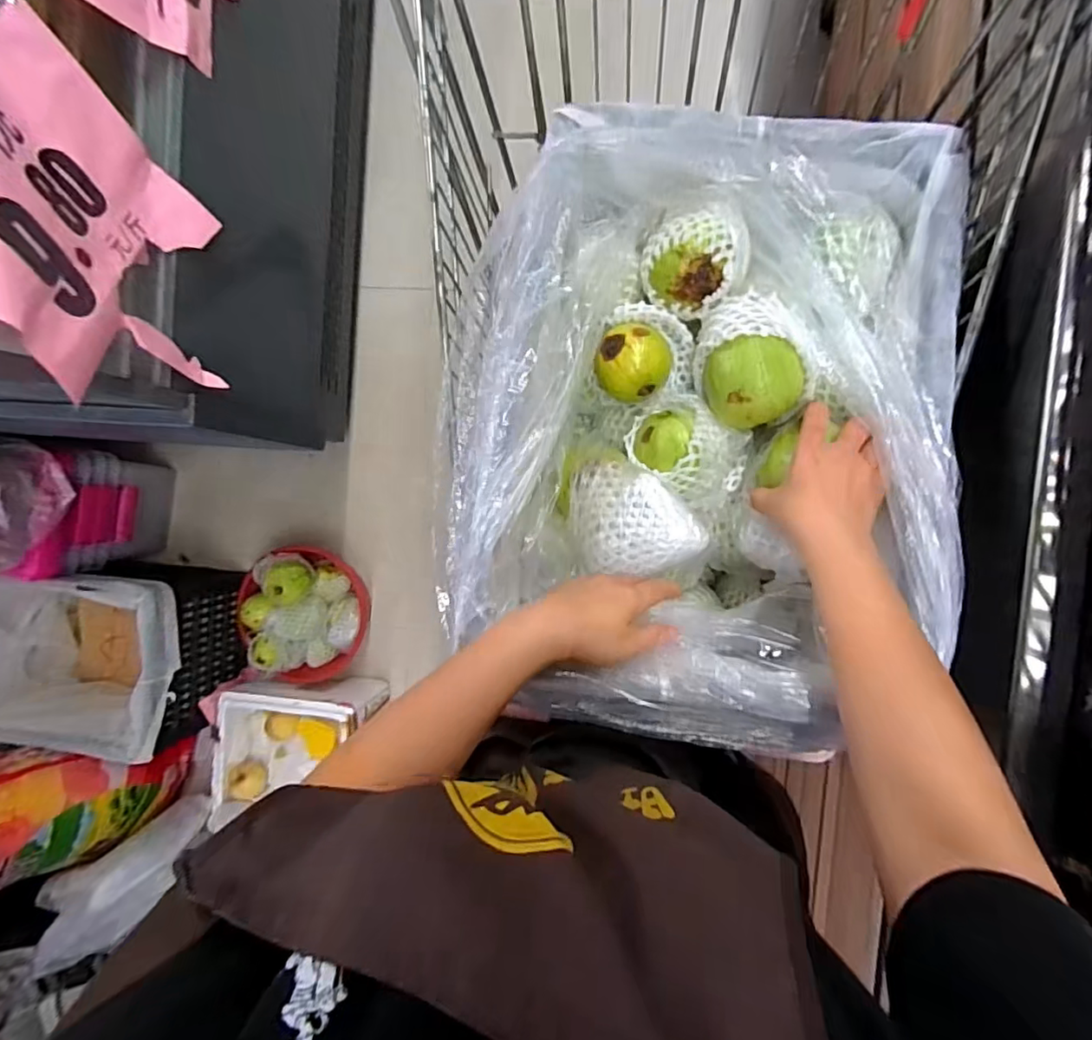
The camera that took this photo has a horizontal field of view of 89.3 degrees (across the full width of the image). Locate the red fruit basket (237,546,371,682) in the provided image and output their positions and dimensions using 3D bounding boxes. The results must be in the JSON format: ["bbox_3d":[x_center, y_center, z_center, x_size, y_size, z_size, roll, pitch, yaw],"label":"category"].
[{"bbox_3d":[-0.547,0.217,1.263,0.274,0.159,0.257,0,92,8],"label":"red fruit basket"}]

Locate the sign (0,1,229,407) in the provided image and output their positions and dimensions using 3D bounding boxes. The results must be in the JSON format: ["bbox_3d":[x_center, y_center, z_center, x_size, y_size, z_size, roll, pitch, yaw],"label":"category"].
[{"bbox_3d":[-0.408,-0.264,0.500,0.062,0.213,0.316,-4,92,8],"label":"sign"}]

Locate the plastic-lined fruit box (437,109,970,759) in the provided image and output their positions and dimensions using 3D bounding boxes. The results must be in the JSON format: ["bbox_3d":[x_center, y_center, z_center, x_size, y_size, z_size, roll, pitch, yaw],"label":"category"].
[{"bbox_3d":[0.129,-0.089,0.479,0.375,0.182,0.493,8,93,8],"label":"plastic-lined fruit box"}]

